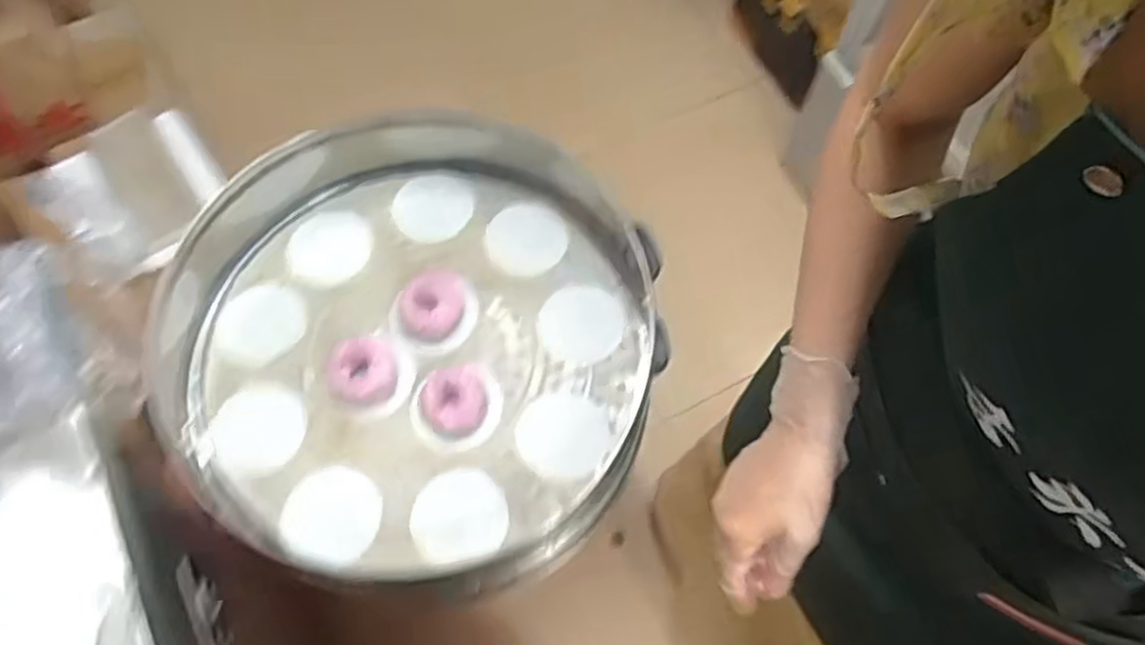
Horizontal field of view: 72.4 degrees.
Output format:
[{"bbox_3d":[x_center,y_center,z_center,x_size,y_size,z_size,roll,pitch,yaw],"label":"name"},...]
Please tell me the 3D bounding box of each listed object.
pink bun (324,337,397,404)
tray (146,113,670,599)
[{"bbox_3d":[-0.228,0.054,0.850,0.071,0.036,0.069,-9,67,-6],"label":"pink bun"},{"bbox_3d":[-0.193,0.002,0.862,0.552,0.112,0.515,1,66,-1],"label":"tray"}]

